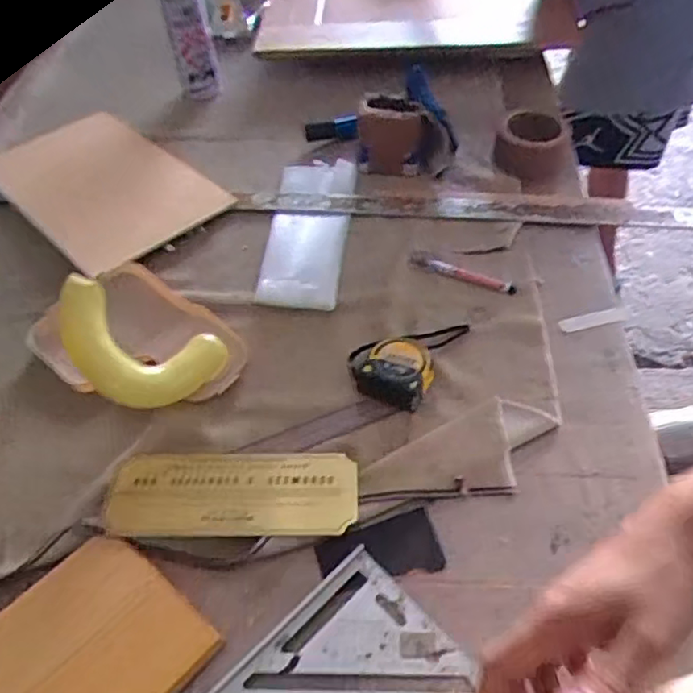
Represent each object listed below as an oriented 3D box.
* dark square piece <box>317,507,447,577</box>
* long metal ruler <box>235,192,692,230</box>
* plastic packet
[{"bbox_3d":[0.028,0.174,0.534,0.102,0.009,0.053,-14,52,-10],"label":"dark square piece"},{"bbox_3d":[0.163,-0.178,0.818,0.609,0.010,0.037,3,58,5],"label":"long metal ruler"},{"bbox_3d":[-0.047,-0.156,0.797,0.098,0.017,0.276,4,51,5],"label":"plastic packet"}]

